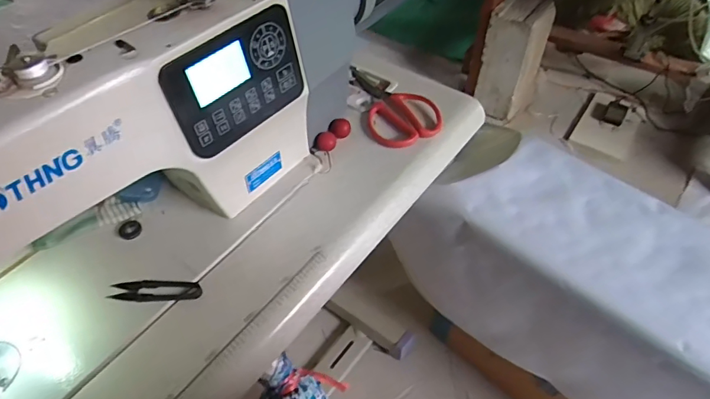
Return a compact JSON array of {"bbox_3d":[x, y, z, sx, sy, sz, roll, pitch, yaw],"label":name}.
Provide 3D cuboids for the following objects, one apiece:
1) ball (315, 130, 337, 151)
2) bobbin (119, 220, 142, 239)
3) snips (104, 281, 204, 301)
[{"bbox_3d":[-0.038,-0.076,0.624,0.027,0.019,0.023,-7,51,-5],"label":"ball"},{"bbox_3d":[-0.262,0.034,0.550,0.024,0.004,0.027,-32,57,-23],"label":"bobbin"},{"bbox_3d":[-0.210,0.096,0.501,0.096,0.005,0.024,1,51,2],"label":"snips"}]

